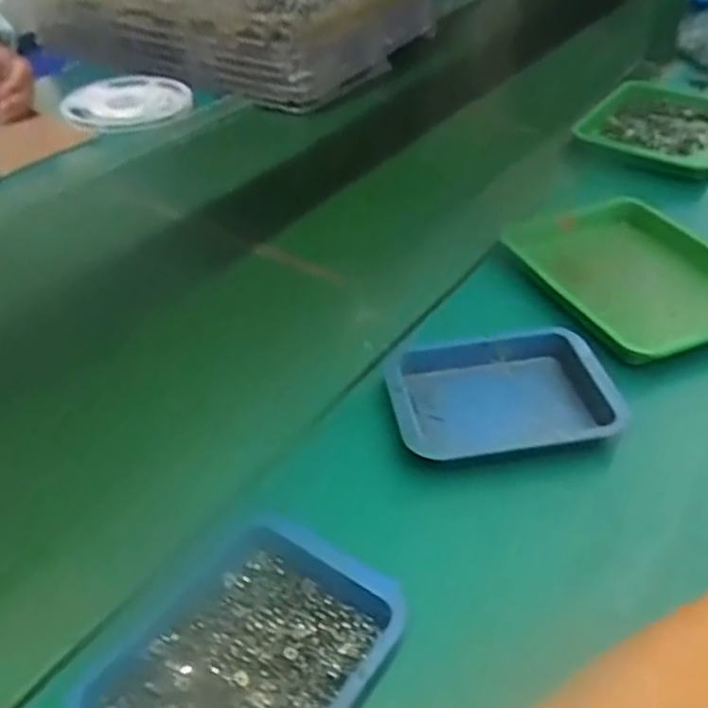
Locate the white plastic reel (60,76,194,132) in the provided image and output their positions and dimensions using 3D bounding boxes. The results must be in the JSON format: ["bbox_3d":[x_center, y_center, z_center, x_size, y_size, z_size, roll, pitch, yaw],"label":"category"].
[{"bbox_3d":[-0.321,-0.359,0.990,0.159,0.013,0.173,-1,40,1],"label":"white plastic reel"}]

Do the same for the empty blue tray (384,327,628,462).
[{"bbox_3d":[0.107,0.028,0.517,0.156,0.024,0.122,-5,41,-3],"label":"empty blue tray"}]

